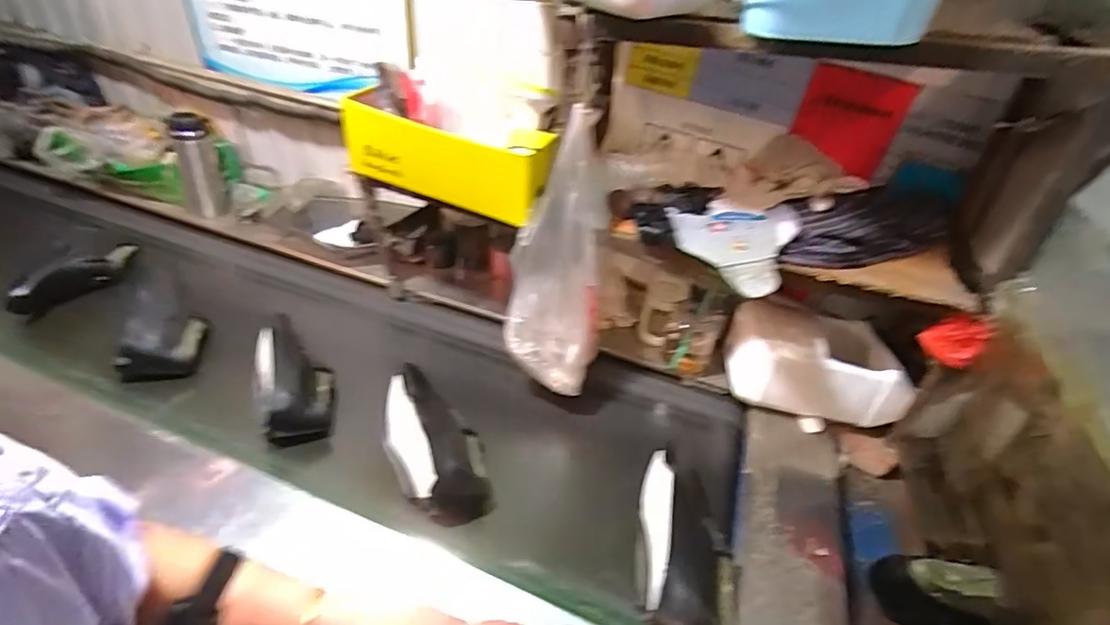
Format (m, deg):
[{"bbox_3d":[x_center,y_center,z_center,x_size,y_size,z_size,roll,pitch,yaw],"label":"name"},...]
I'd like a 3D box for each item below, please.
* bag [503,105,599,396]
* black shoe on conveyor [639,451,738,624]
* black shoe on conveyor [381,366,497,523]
[{"bbox_3d":[0.009,-0.082,0.829,0.144,0.353,0.174,13,36,8],"label":"bag"},{"bbox_3d":[0.155,0.276,0.638,0.111,0.081,0.241,6,36,0],"label":"black shoe on conveyor"},{"bbox_3d":[-0.175,0.179,0.770,0.115,0.112,0.251,-15,41,-27],"label":"black shoe on conveyor"}]

